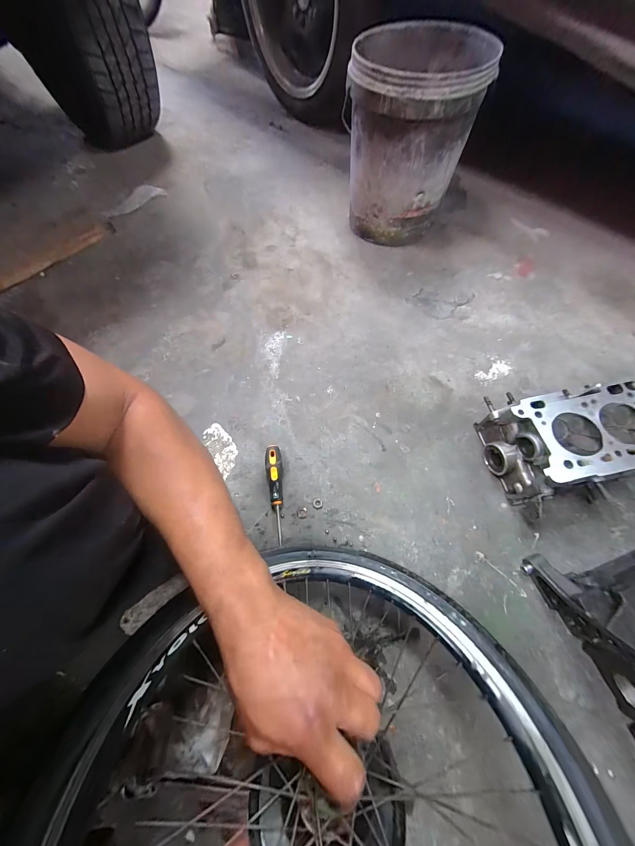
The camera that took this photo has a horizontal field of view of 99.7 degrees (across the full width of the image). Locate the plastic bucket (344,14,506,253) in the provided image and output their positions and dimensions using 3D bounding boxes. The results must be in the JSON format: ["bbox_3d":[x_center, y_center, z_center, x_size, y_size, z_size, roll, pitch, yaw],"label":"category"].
[{"bbox_3d":[0.218,-0.690,0.686,0.275,0.320,0.302,7,67,6],"label":"plastic bucket"}]

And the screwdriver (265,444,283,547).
[{"bbox_3d":[-0.076,0.128,0.492,0.028,0.035,0.170,-7,66,0],"label":"screwdriver"}]

